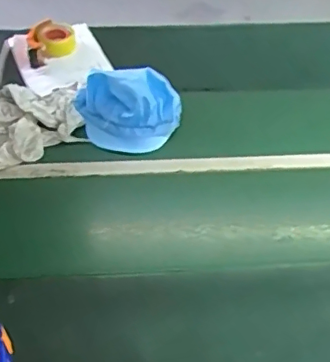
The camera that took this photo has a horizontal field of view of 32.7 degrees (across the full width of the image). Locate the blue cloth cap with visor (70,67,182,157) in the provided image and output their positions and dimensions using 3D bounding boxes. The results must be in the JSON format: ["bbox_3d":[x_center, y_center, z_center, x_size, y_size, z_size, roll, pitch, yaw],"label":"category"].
[{"bbox_3d":[-0.085,-0.160,1.228,0.237,0.131,0.159,4,44,2],"label":"blue cloth cap with visor"}]

